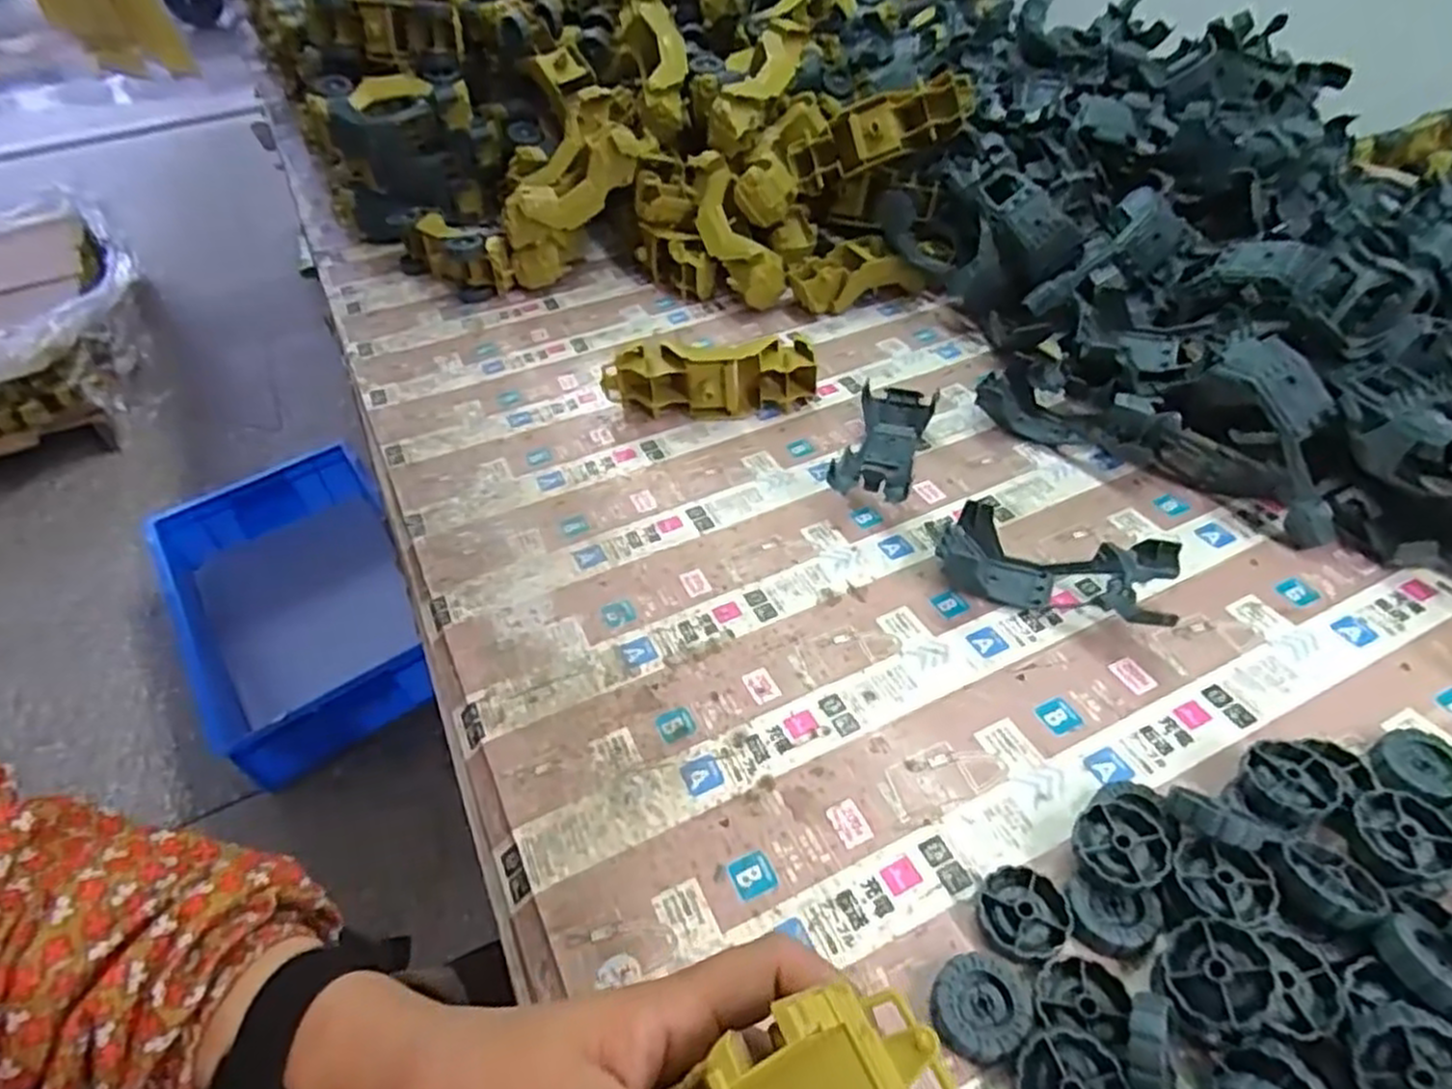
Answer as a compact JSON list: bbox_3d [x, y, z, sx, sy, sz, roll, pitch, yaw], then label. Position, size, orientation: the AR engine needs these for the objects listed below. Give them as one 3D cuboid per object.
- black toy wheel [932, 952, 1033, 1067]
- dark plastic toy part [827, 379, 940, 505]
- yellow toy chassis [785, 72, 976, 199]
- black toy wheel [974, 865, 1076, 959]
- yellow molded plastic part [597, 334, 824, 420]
[{"bbox_3d":[0.107,0.192,0.323,0.037,0.012,0.041,11,45,17],"label":"black toy wheel"},{"bbox_3d":[0.120,-0.074,0.584,0.055,0.034,0.129,12,46,17],"label":"dark plastic toy part"},{"bbox_3d":[0.147,-0.398,0.747,0.175,0.055,0.035,-15,40,20],"label":"yellow toy chassis"},{"bbox_3d":[0.133,0.165,0.346,0.038,0.010,0.039,-3,43,3],"label":"black toy wheel"},{"bbox_3d":[-0.014,-0.137,0.641,0.173,0.058,0.036,-5,43,1],"label":"yellow molded plastic part"}]

